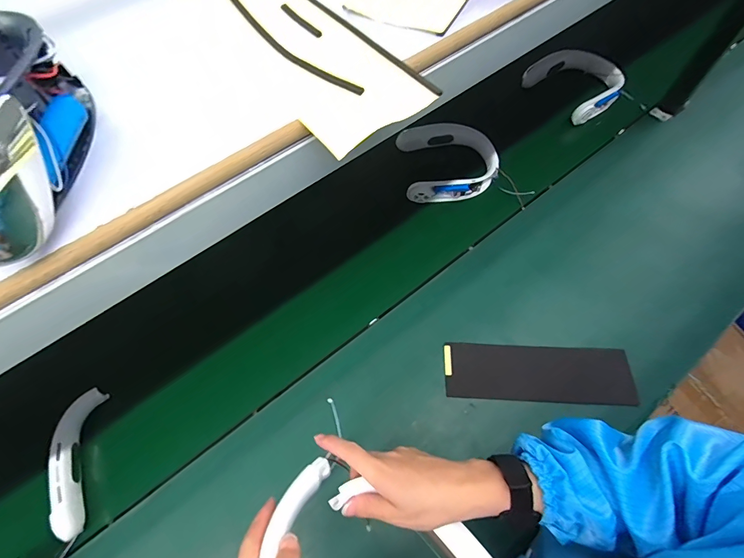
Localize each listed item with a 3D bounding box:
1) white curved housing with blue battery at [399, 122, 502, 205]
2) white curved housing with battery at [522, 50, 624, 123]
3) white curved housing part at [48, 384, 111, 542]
[{"bbox_3d":[0.169,-0.257,0.805,0.205,0.049,0.179,-4,63,1],"label":"white curved housing with blue battery"},{"bbox_3d":[0.493,-0.497,0.917,0.198,0.071,0.228,-29,66,-11],"label":"white curved housing with battery"},{"bbox_3d":[-0.444,0.271,0.552,0.047,0.041,0.197,-12,64,-3],"label":"white curved housing part"}]

